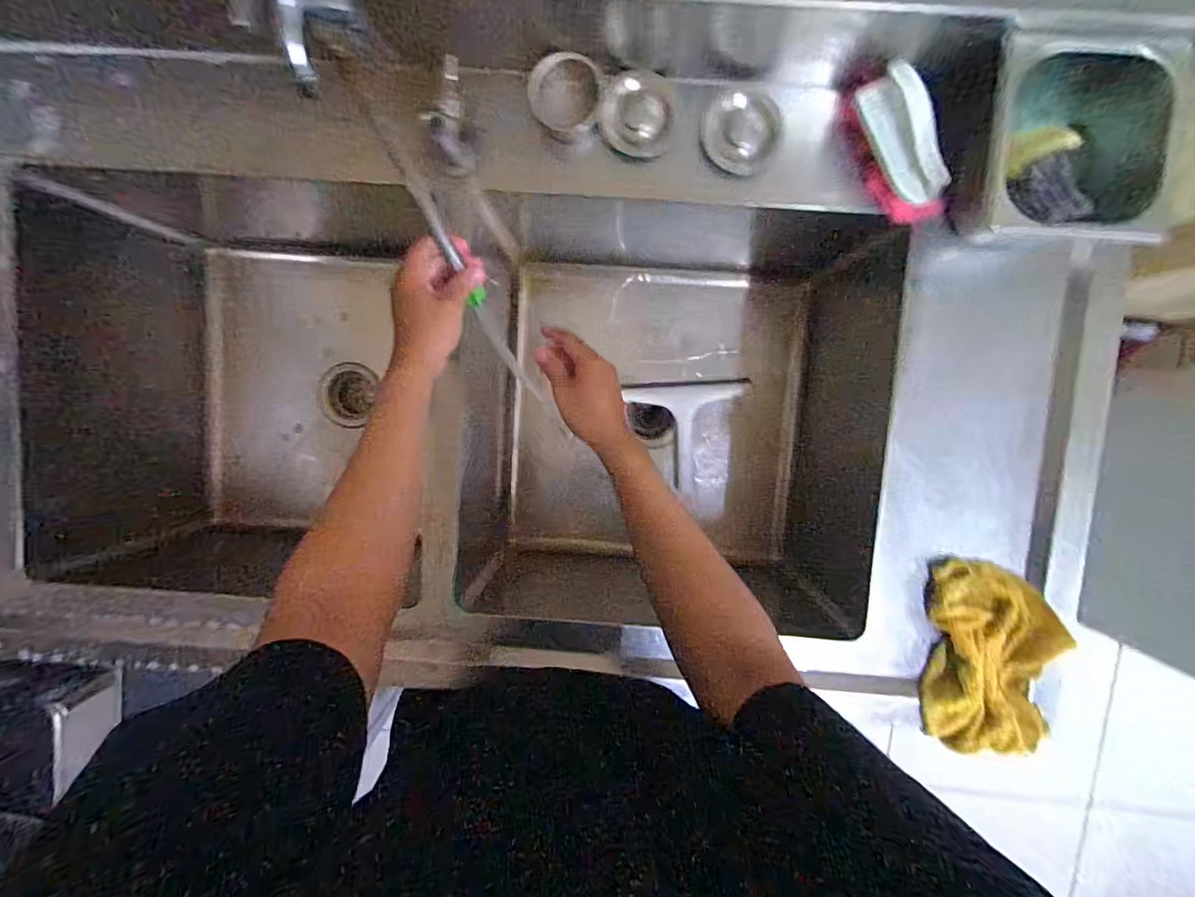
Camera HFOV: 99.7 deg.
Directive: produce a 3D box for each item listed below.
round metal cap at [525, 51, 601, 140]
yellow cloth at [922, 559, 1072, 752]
[{"bbox_3d":[-0.034,-0.377,0.537,0.074,0.028,0.069,32,95,-2],"label":"round metal cap"},{"bbox_3d":[0.462,0.244,0.588,0.151,0.038,0.227,1,96,1],"label":"yellow cloth"}]

